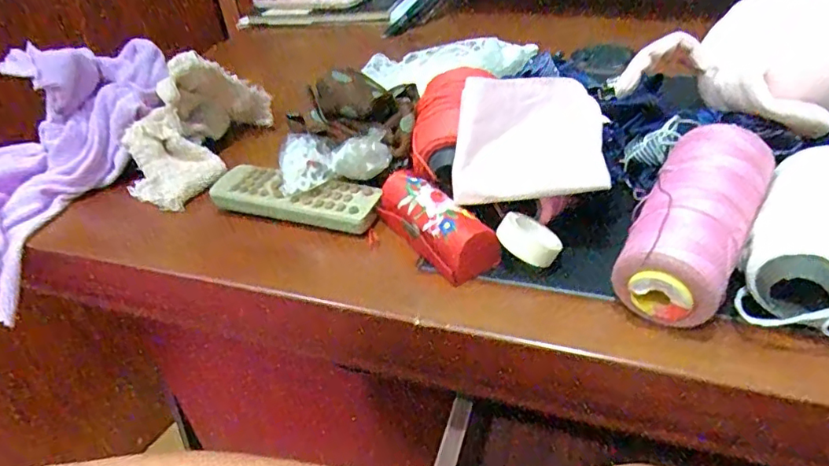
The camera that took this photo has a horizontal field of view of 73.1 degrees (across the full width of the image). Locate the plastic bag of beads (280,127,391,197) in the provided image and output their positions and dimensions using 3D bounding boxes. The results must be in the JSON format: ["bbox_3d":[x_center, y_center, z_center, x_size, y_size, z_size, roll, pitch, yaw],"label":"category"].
[{"bbox_3d":[-0.054,-0.049,0.379,0.071,0.034,0.034,-8,37,-2],"label":"plastic bag of beads"}]

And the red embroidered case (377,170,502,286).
[{"bbox_3d":[0.009,-0.007,0.339,0.034,0.028,0.091,-24,40,-22],"label":"red embroidered case"}]

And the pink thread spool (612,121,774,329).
[{"bbox_3d":[0.143,-0.012,0.285,0.051,0.038,0.120,21,60,32],"label":"pink thread spool"}]

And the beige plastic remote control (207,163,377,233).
[{"bbox_3d":[-0.084,-0.026,0.386,0.124,0.018,0.034,9,40,20],"label":"beige plastic remote control"}]

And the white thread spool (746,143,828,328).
[{"bbox_3d":[0.199,0.005,0.280,0.047,0.049,0.113,19,44,30],"label":"white thread spool"}]

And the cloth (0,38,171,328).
[{"bbox_3d":[-0.302,-0.070,0.426,0.142,0.084,0.232,18,73,29],"label":"cloth"}]

